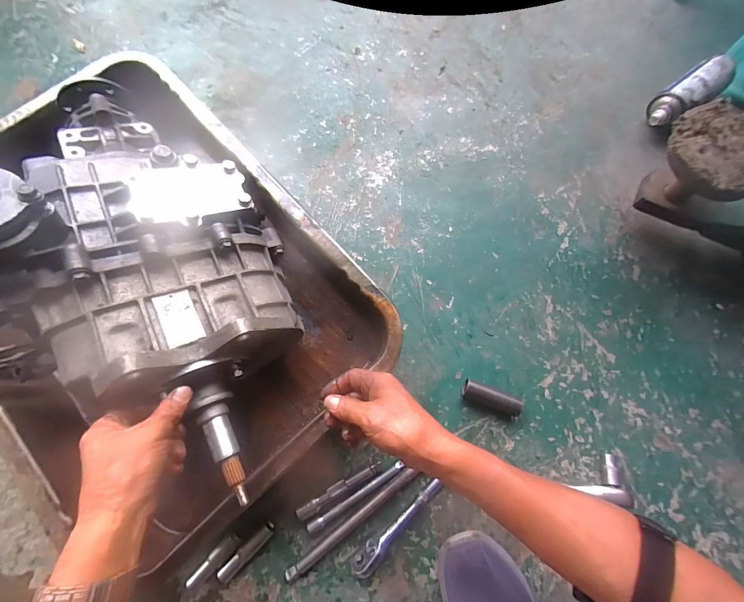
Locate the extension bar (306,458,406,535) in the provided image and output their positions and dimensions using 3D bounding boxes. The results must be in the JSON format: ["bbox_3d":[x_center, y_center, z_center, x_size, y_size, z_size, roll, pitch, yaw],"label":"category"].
[{"bbox_3d":[-0.020,0.263,0.466,0.144,0.012,0.014,-32,79,-9],"label":"extension bar"}]

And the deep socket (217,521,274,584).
[{"bbox_3d":[-0.161,0.322,0.446,0.017,0.022,0.080,43,79,9],"label":"deep socket"}]

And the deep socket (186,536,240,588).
[{"bbox_3d":[-0.201,0.330,0.443,0.074,0.016,0.019,-40,80,-10],"label":"deep socket"}]

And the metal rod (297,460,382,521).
[{"bbox_3d":[-0.044,0.254,0.467,0.120,0.020,0.015,-29,78,-8],"label":"metal rod"}]

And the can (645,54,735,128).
[{"bbox_3d":[0.533,-0.349,0.576,0.144,0.048,0.060,-35,79,-9],"label":"can"}]

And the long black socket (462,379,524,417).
[{"bbox_3d":[0.171,0.139,0.491,0.079,0.032,0.031,18,76,3],"label":"long black socket"}]

